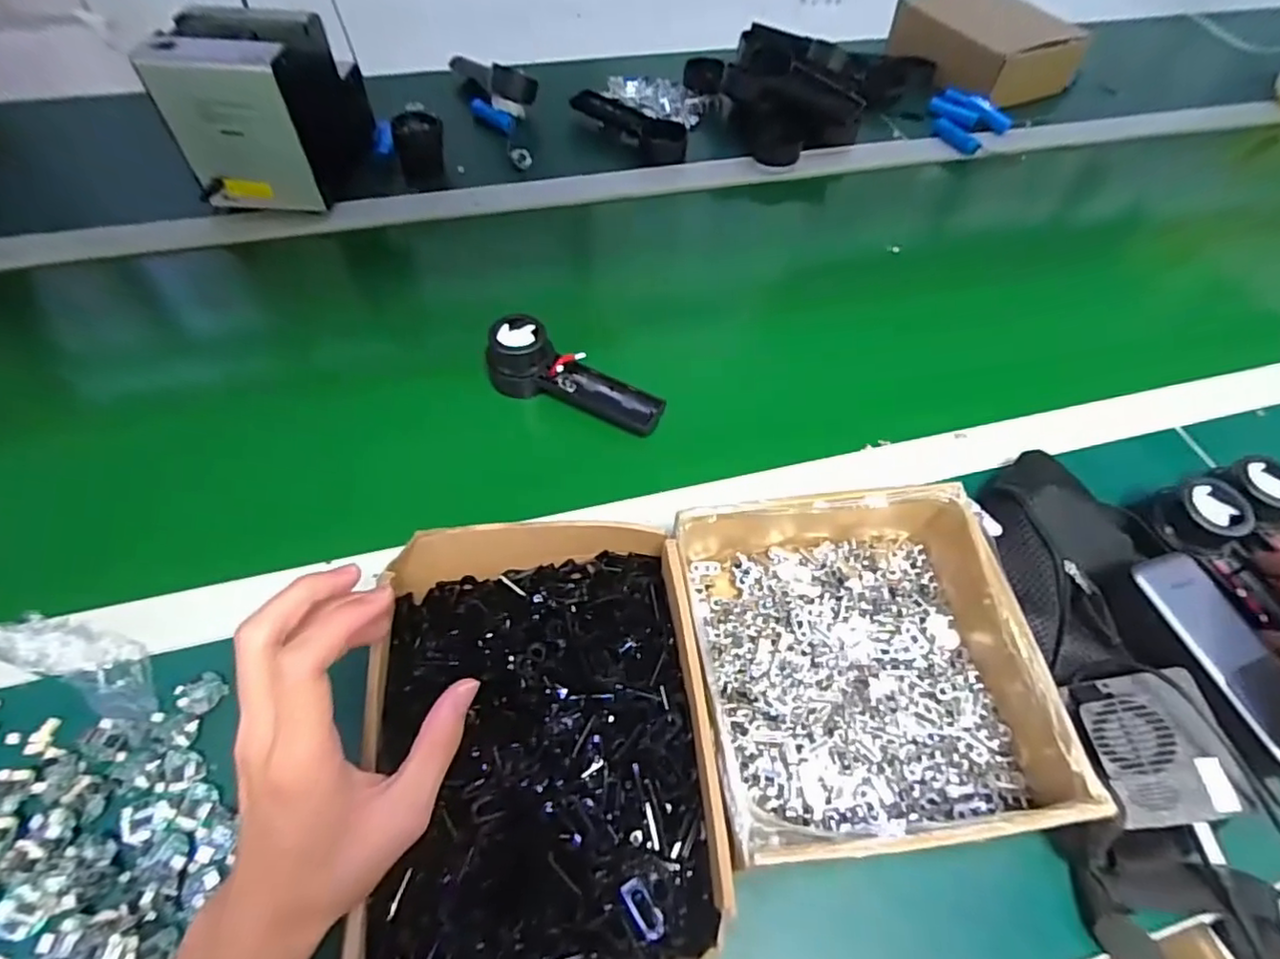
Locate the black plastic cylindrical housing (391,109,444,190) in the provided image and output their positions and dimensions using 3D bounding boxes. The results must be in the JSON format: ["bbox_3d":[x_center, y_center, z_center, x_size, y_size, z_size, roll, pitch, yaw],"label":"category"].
[{"bbox_3d":[-0.247,-0.371,0.701,0.053,0.064,0.045,-11,57,-11],"label":"black plastic cylindrical housing"}]

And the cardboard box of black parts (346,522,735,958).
[{"bbox_3d":[-0.057,0.149,0.339,0.181,0.065,0.271,-5,56,-7],"label":"cardboard box of black parts"}]

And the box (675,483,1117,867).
[{"bbox_3d":[0.127,0.106,0.375,0.193,0.063,0.198,-4,56,-6],"label":"box"}]

